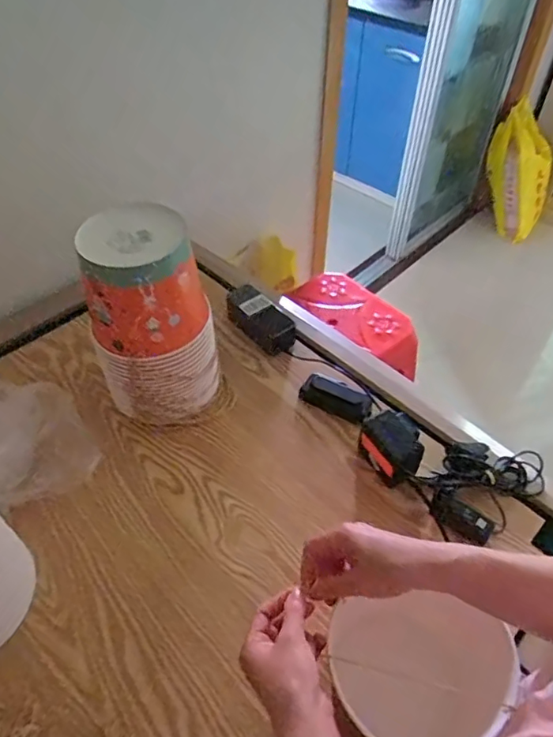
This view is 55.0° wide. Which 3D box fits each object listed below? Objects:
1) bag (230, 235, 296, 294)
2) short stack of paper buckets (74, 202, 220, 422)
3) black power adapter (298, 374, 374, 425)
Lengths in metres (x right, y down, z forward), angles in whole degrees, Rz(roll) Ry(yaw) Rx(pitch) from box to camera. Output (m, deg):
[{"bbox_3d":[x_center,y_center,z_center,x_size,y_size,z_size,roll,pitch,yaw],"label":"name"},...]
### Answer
[{"bbox_3d":[-0.028,-0.252,1.297,0.163,0.095,0.072,12,49,9],"label":"bag"},{"bbox_3d":[-0.158,-0.054,0.712,0.149,0.270,0.131,-8,49,-9],"label":"short stack of paper buckets"},{"bbox_3d":[0.089,0.044,0.789,0.104,0.030,0.044,24,52,19],"label":"black power adapter"}]

